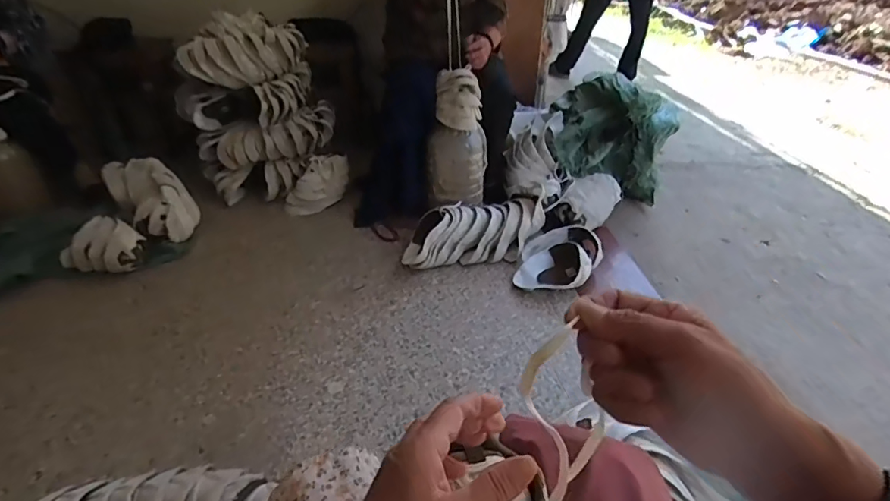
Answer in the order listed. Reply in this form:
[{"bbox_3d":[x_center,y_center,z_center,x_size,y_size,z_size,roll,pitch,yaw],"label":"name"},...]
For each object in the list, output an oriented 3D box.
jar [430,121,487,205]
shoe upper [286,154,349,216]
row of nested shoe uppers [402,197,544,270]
[{"bbox_3d":[0.039,-0.323,1.453,0.174,0.344,0.154,4,35,4],"label":"jar"},{"bbox_3d":[-0.431,-0.226,1.650,0.133,0.124,0.222,18,39,22],"label":"shoe upper"},{"bbox_3d":[0.094,-0.046,1.406,0.440,0.126,0.154,-11,37,-16],"label":"row of nested shoe uppers"}]

